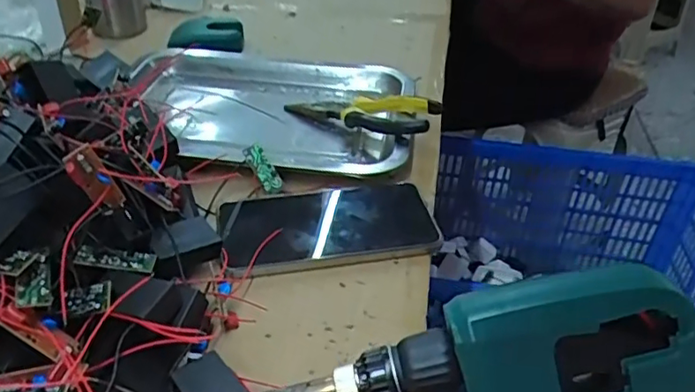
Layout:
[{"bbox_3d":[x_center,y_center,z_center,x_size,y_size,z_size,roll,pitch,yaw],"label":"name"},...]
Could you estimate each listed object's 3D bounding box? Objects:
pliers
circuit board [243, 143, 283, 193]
[{"bbox_3d":[0.010,-0.082,0.560,0.155,0.018,0.053,7,35,23],"label":"pliers"},{"bbox_3d":[-0.070,-0.022,0.476,0.016,0.005,0.044,-32,82,-3],"label":"circuit board"}]

